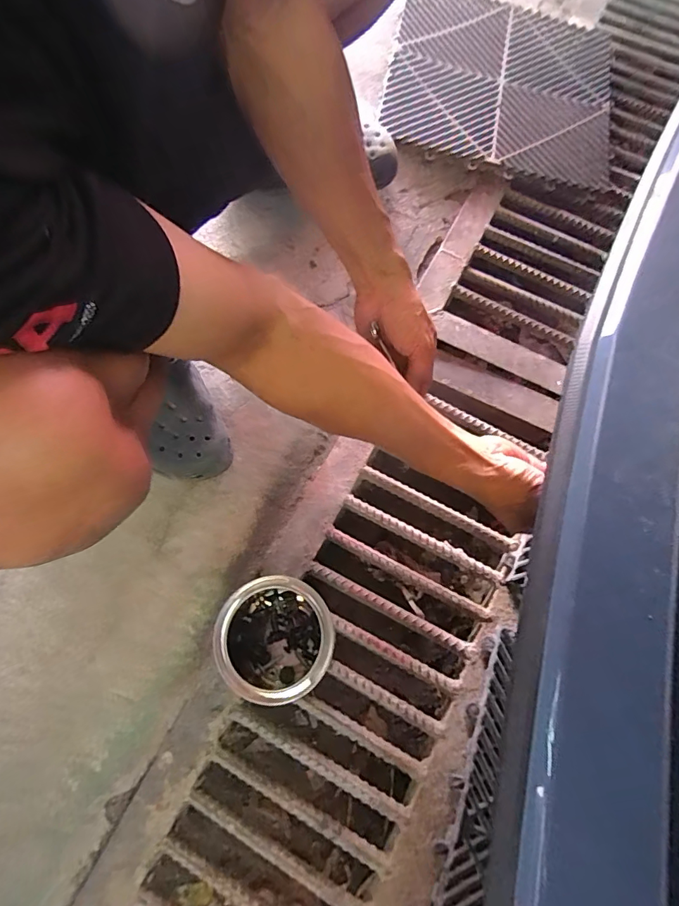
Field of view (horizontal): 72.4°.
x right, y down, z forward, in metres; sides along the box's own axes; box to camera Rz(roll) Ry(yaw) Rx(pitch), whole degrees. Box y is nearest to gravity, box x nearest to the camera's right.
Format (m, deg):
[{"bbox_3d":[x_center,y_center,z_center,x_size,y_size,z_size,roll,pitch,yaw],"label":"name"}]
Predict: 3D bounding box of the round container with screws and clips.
[{"bbox_3d":[-0.061,0.186,0.482,0.103,0.129,0.106,1,71,-3],"label":"round container with screws and clips"}]

